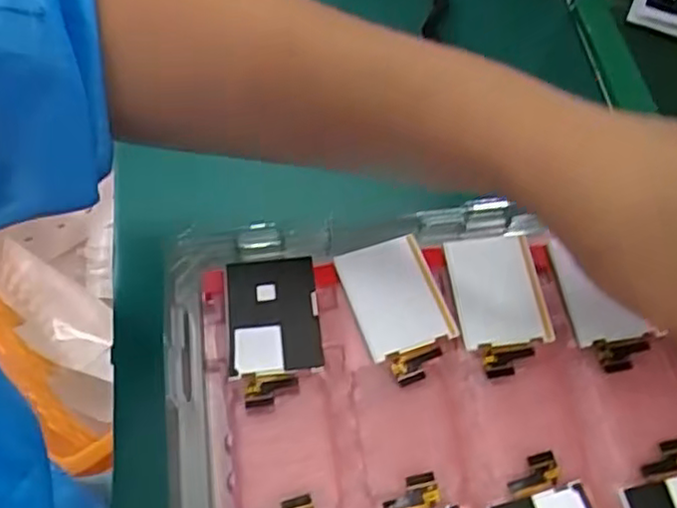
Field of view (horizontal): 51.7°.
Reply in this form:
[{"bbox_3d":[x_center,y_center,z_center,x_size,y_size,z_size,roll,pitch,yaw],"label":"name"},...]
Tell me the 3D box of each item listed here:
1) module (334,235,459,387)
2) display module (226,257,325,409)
[{"bbox_3d":[0.023,0.020,0.270,0.032,0.008,0.056,-19,65,-11],"label":"module"},{"bbox_3d":[-0.024,0.028,0.264,0.034,0.006,0.055,-6,63,-5],"label":"display module"}]

